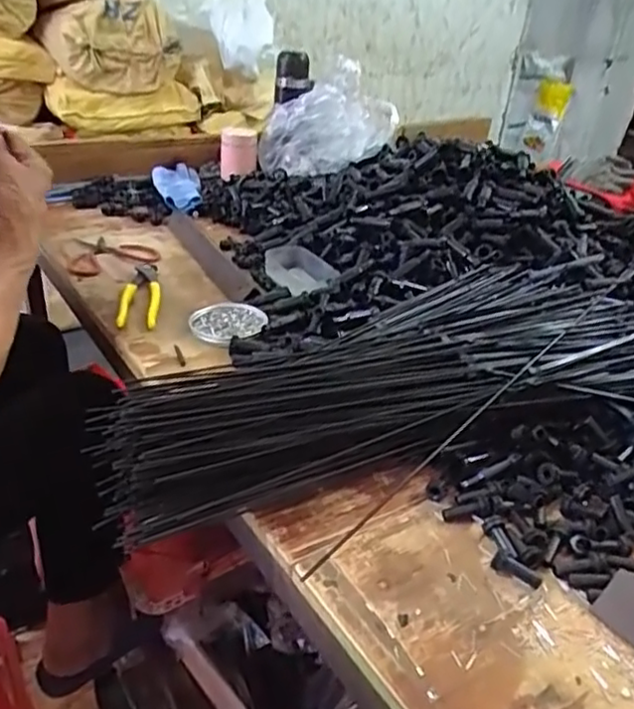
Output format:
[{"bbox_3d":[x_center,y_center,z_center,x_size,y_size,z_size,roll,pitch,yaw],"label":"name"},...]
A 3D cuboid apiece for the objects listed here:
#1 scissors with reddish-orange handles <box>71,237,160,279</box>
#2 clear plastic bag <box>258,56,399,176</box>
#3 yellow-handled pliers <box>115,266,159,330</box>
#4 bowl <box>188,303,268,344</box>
[{"bbox_3d":[-0.293,-0.149,0.960,0.121,0.017,0.143,-3,32,-15],"label":"scissors with reddish-orange handles"},{"bbox_3d":[0.021,-0.422,1.200,0.223,0.177,0.131,-6,33,-18],"label":"clear plastic bag"},{"bbox_3d":[-0.226,-0.080,0.846,0.046,0.016,0.160,0,31,-9],"label":"yellow-handled pliers"},{"bbox_3d":[-0.107,-0.038,0.795,0.091,0.019,0.074,1,31,-7],"label":"bowl"}]

